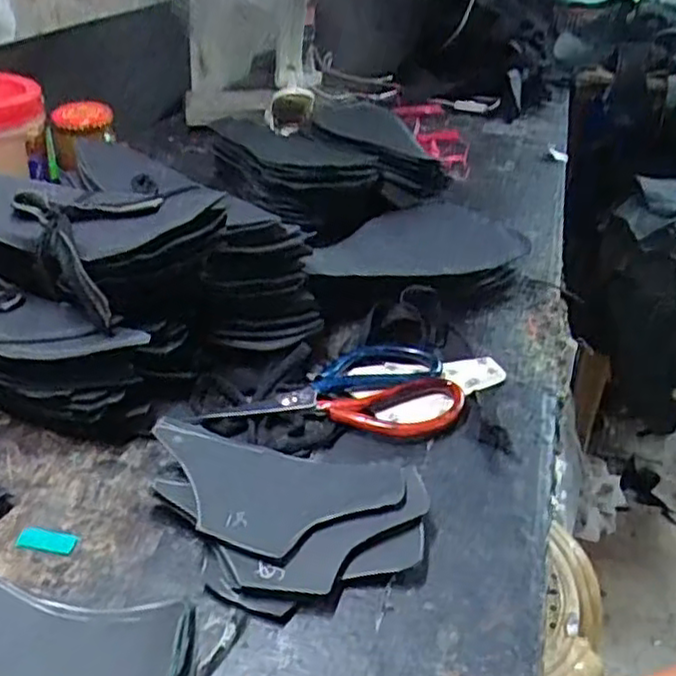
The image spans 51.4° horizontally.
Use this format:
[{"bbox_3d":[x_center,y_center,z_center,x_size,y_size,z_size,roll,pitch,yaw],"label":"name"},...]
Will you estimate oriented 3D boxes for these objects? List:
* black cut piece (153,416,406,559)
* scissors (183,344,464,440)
[{"bbox_3d":[-0.037,0.085,0.401,0.144,0.013,0.084,7,30,-1],"label":"black cut piece"},{"bbox_3d":[-0.004,0.039,0.497,0.179,0.013,0.096,-4,32,-8],"label":"scissors"}]

